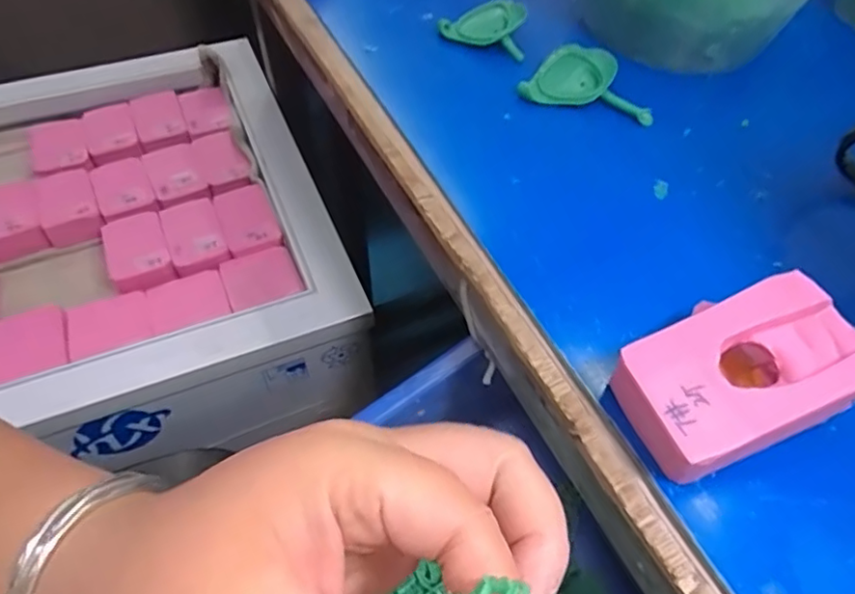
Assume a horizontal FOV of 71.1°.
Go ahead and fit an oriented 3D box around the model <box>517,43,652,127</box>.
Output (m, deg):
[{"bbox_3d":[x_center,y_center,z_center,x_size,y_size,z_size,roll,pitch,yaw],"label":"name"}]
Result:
[{"bbox_3d":[0.091,-0.125,0.341,0.072,0.016,0.046,10,54,8],"label":"model"}]

